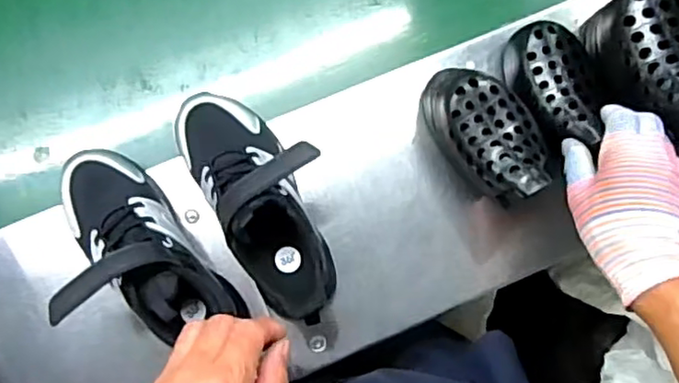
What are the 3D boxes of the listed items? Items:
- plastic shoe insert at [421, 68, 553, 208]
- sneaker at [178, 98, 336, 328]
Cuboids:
[{"bbox_3d":[0.129,-0.052,0.525,0.074,0.045,0.117,-42,93,-5],"label":"plastic shoe insert"},{"bbox_3d":[-0.065,0.001,0.524,0.100,0.107,0.201,-30,92,-4],"label":"sneaker"}]

